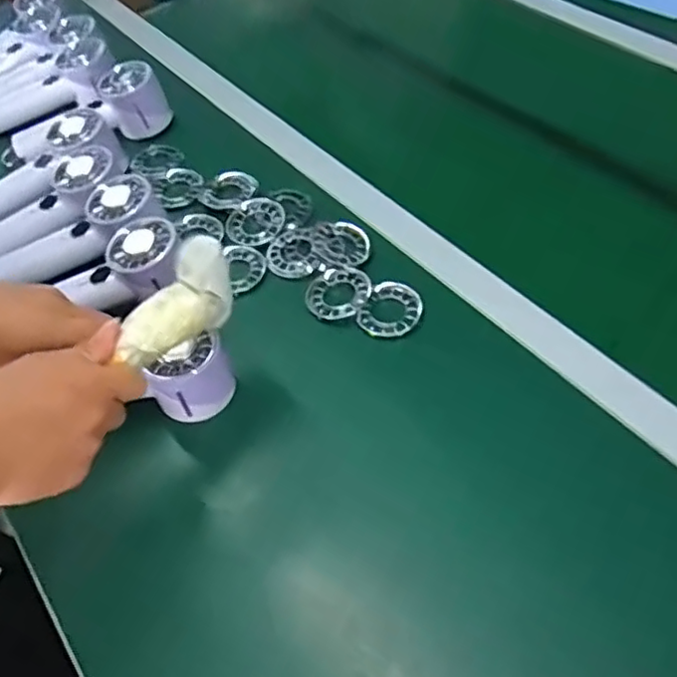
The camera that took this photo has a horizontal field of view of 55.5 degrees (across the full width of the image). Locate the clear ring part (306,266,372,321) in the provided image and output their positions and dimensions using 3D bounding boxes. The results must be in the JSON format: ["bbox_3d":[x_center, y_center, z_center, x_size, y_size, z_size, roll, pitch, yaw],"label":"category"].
[{"bbox_3d":[-0.002,-0.041,0.578,0.057,0.014,0.059,-3,51,3],"label":"clear ring part"}]

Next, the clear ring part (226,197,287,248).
[{"bbox_3d":[-0.084,-0.118,0.641,0.057,0.008,0.062,14,54,16],"label":"clear ring part"}]

